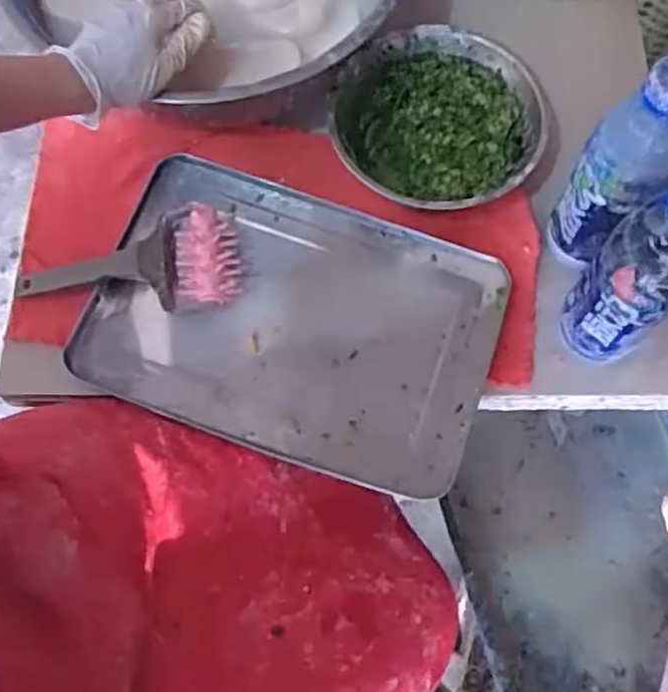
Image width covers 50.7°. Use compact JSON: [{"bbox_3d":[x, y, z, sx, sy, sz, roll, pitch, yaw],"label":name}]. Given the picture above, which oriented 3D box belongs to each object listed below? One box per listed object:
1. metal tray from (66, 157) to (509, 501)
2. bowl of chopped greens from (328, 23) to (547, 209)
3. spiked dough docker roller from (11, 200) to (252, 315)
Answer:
[{"bbox_3d":[-0.035,-0.024,0.613,0.336,0.026,0.231,19,71,7],"label":"metal tray"},{"bbox_3d":[0.094,-0.197,0.652,0.179,0.068,0.184,0,69,0],"label":"bowl of chopped greens"},{"bbox_3d":[-0.179,-0.079,0.617,0.195,0.038,0.093,0,69,1],"label":"spiked dough docker roller"}]

